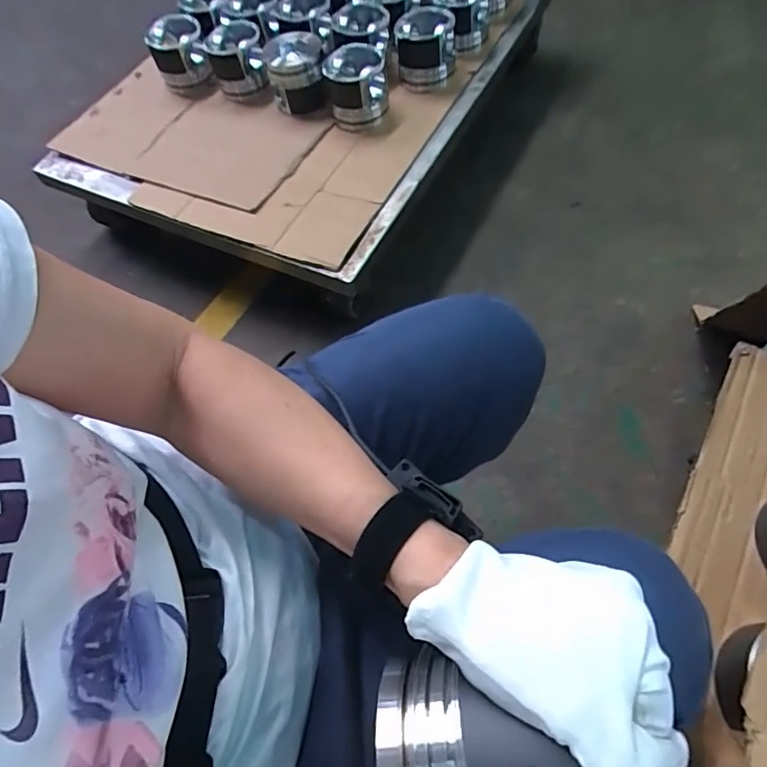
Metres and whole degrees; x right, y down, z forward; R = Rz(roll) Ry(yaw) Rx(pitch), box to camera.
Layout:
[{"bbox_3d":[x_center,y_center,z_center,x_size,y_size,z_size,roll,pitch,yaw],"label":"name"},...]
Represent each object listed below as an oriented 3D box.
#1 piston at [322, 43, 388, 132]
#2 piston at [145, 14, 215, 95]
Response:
[{"bbox_3d":[-0.049,-0.541,0.953,0.106,0.104,0.106,-3,62,6],"label":"piston"},{"bbox_3d":[-0.408,-0.658,1.043,0.105,0.112,0.106,-23,62,-5],"label":"piston"}]

